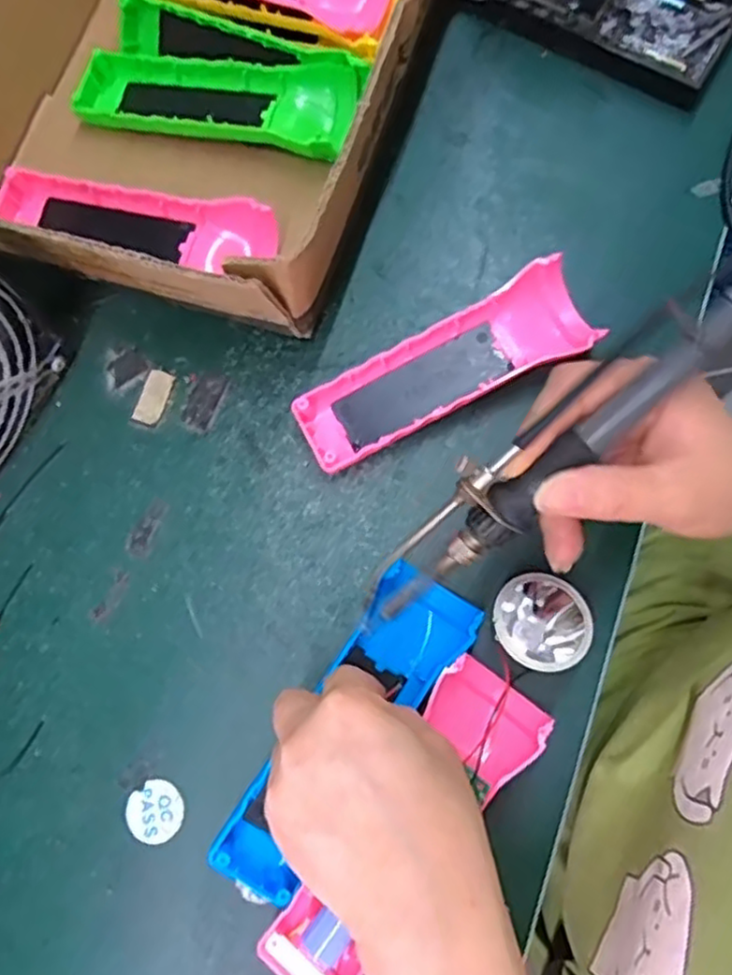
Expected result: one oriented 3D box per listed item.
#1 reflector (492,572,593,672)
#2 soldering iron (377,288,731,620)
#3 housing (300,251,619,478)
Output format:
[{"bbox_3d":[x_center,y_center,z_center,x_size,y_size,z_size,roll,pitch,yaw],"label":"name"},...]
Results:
[{"bbox_3d":[0.081,0.061,0.322,0.046,0.029,0.041,-3,77,5],"label":"reflector"},{"bbox_3d":[0.069,-0.016,0.248,0.194,0.018,0.029,-43,79,21],"label":"soldering iron"},{"bbox_3d":[0.041,-0.060,0.357,0.156,0.032,0.045,-28,76,-1],"label":"housing"}]

